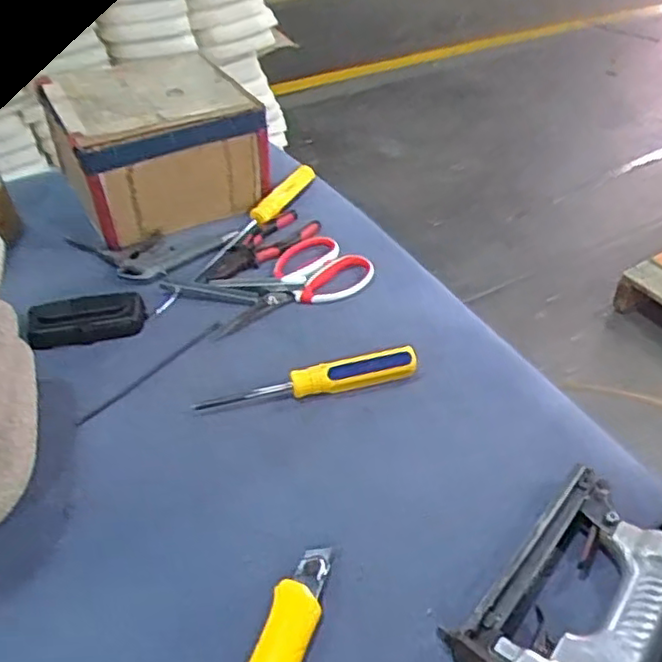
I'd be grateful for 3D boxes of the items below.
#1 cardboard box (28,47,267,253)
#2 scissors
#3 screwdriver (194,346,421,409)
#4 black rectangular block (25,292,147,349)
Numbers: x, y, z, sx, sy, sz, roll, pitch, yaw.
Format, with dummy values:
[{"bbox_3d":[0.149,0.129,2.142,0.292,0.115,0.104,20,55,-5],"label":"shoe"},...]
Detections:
[{"bbox_3d":[-0.208,-0.232,0.804,0.220,0.119,0.216,-23,47,-23],"label":"cardboard box"},{"bbox_3d":[-0.058,-0.053,0.693,0.202,0.016,0.102,-19,45,-20],"label":"scissors"},{"bbox_3d":[-0.020,0.043,0.580,0.190,0.028,0.022,-9,43,-9],"label":"screwdriver"},{"bbox_3d":[-0.239,-0.012,0.648,0.109,0.018,0.056,-13,44,-14],"label":"black rectangular block"}]

